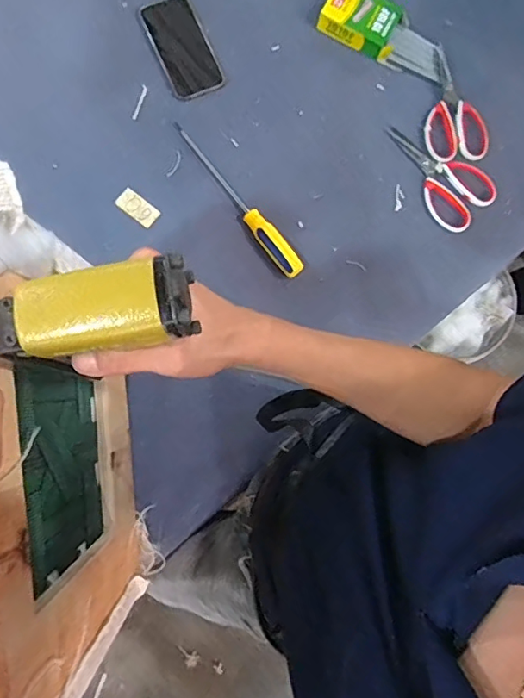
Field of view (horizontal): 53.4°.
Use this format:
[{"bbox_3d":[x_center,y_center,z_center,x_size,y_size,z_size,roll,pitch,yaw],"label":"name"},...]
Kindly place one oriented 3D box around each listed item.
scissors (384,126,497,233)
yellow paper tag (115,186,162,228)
[{"bbox_3d":[0.277,-0.281,0.813,0.108,0.011,0.193,-37,87,-9],"label":"scissors"},{"bbox_3d":[-0.182,-0.207,0.763,0.063,0.004,0.033,39,84,-2],"label":"yellow paper tag"}]

